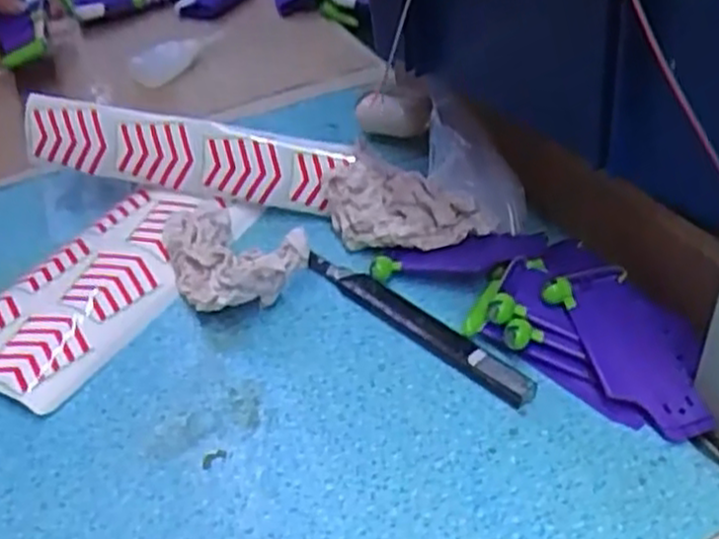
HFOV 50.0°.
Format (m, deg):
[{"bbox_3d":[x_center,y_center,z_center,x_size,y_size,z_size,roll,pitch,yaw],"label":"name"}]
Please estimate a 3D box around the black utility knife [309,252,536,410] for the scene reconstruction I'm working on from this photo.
[{"bbox_3d":[0.027,0.026,0.390,0.018,0.009,0.141,-31,46,-26],"label":"black utility knife"}]

